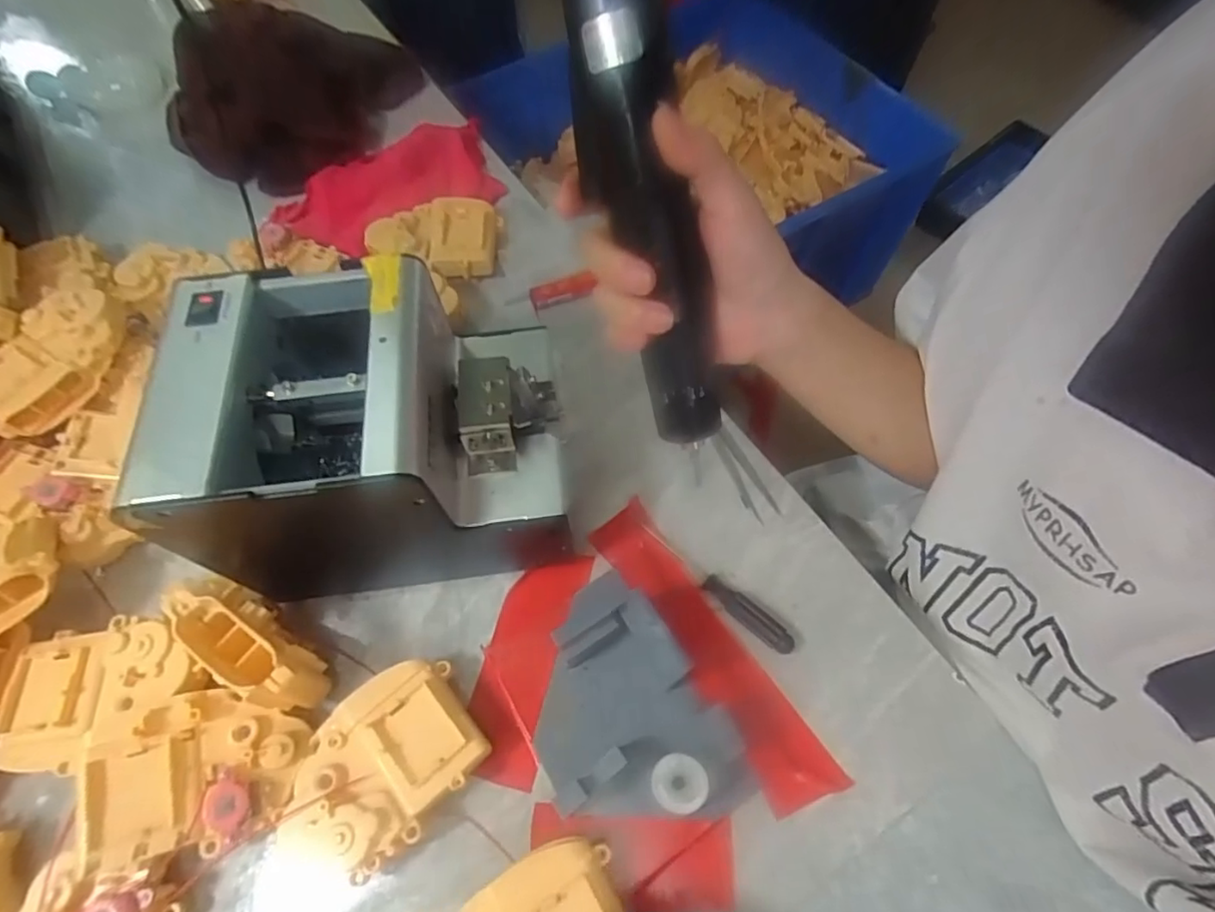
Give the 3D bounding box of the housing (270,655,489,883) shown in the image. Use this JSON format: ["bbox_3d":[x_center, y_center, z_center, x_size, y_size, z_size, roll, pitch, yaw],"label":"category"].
[{"bbox_3d":[-0.114,0.159,0.304,0.098,0.038,0.076,-38,68,-16],"label":"housing"}]

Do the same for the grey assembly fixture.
[{"bbox_3d":[0.009,0.134,0.306,0.101,0.047,0.135,-34,67,-14],"label":"grey assembly fixture"}]

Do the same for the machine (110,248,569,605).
[{"bbox_3d":[-0.117,-0.009,0.329,0.175,0.145,0.127,-7,62,-1],"label":"machine"}]

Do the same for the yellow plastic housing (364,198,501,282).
[{"bbox_3d":[-0.136,-0.176,0.473,0.097,0.028,0.063,6,64,4],"label":"yellow plastic housing"}]

